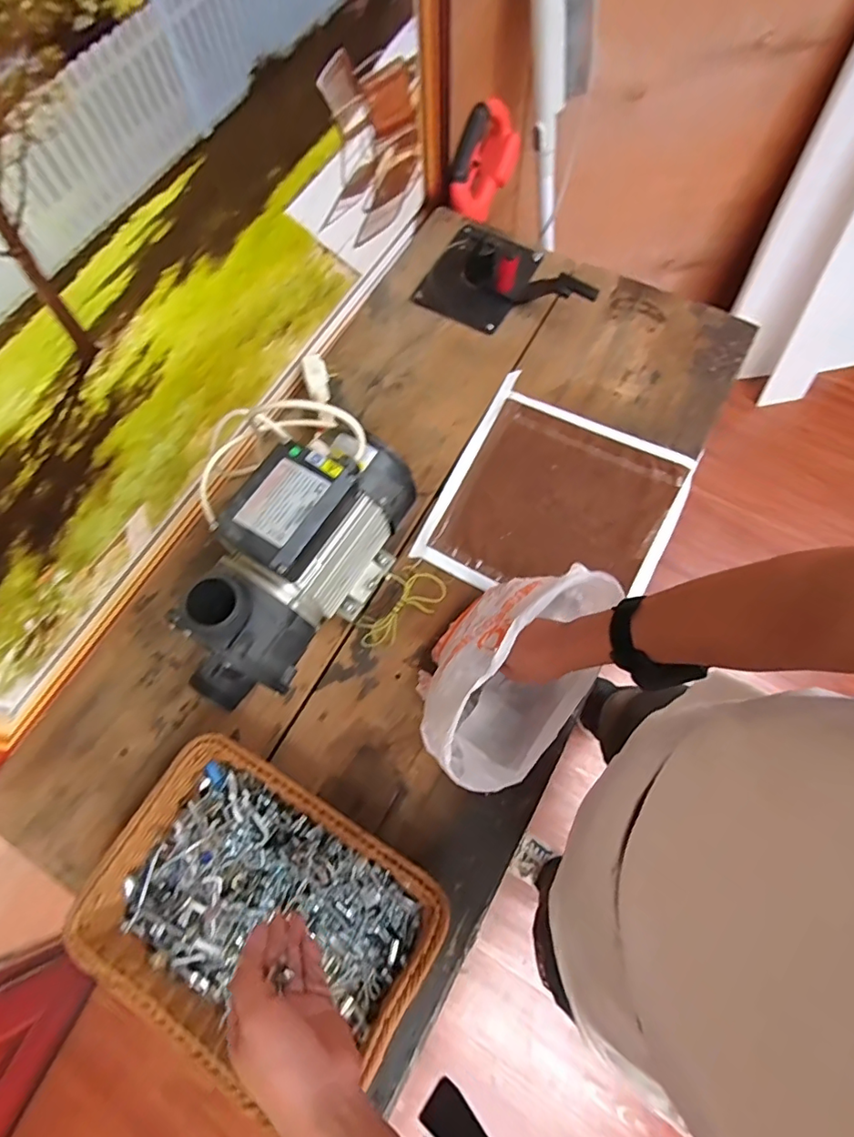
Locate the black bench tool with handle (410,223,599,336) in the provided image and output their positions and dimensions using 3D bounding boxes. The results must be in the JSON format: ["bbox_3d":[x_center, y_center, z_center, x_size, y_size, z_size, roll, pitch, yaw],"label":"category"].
[{"bbox_3d":[0.140,-0.485,0.885,0.282,0.081,0.200,30,73,12],"label":"black bench tool with handle"}]

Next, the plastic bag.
[{"bbox_3d":[0.092,0.108,0.606,0.161,0.144,0.255,36,75,14],"label":"plastic bag"}]

